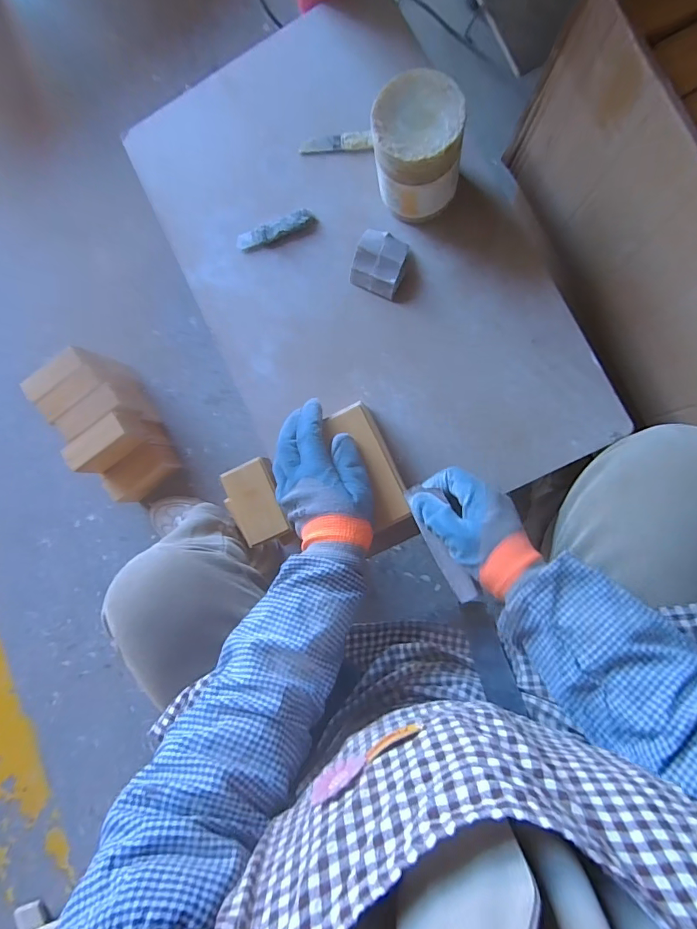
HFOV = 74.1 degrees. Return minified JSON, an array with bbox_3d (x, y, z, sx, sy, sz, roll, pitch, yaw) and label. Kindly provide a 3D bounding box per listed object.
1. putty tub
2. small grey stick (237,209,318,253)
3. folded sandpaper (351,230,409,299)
[{"bbox_3d":[0.069,-0.304,0.457,0.080,0.105,0.081,0,88,8],"label":"putty tub"},{"bbox_3d":[-0.084,-0.269,0.528,0.093,0.008,0.021,-18,85,7],"label":"small grey stick"},{"bbox_3d":[0.034,-0.221,0.502,0.054,0.019,0.060,25,92,9],"label":"folded sandpaper"}]

